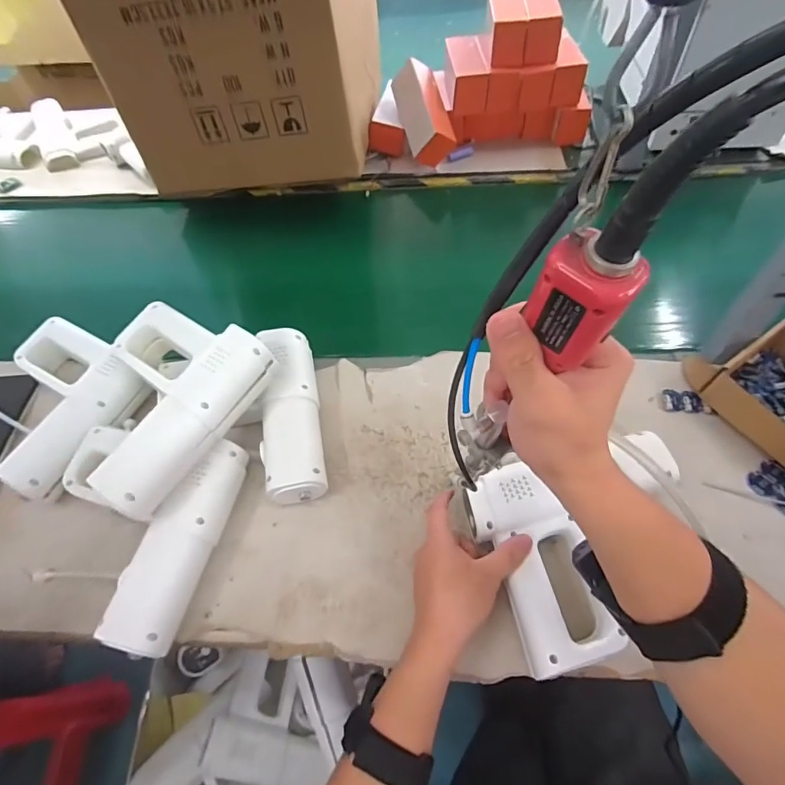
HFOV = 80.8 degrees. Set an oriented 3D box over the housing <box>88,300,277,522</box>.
[{"bbox_3d":[-0.260,0.007,0.503,0.187,0.075,0.209,26,63,20],"label":"housing"}]

